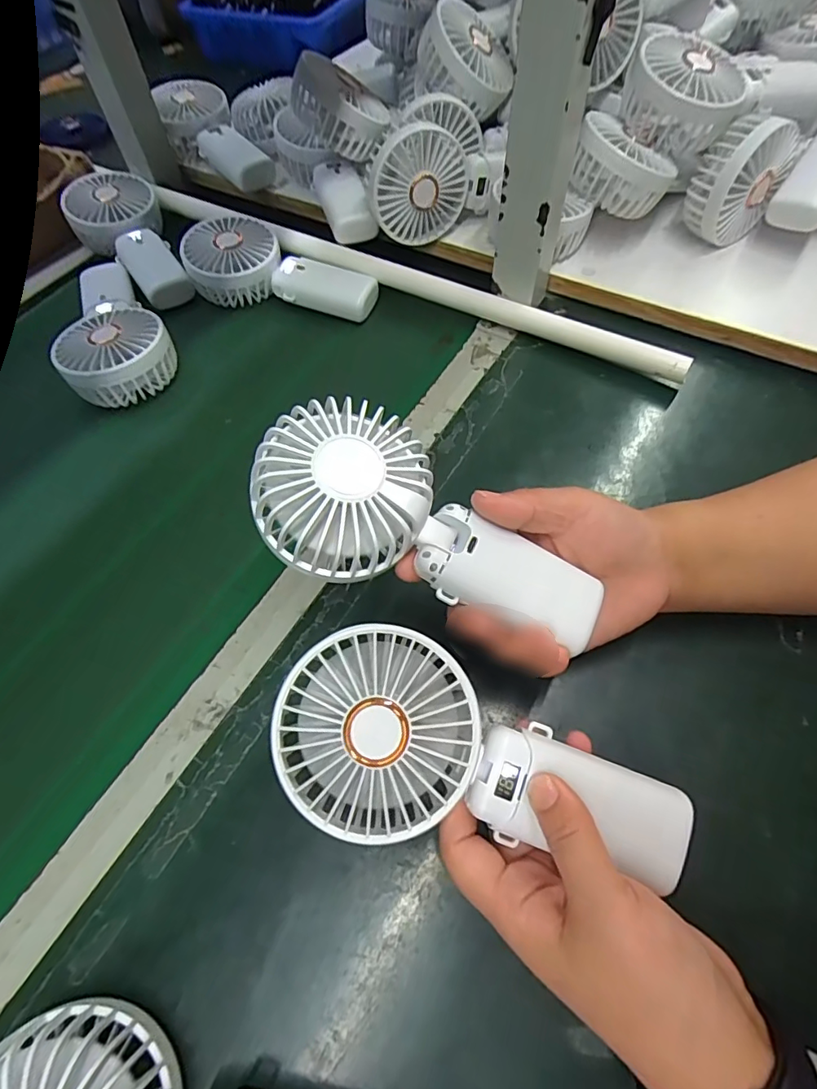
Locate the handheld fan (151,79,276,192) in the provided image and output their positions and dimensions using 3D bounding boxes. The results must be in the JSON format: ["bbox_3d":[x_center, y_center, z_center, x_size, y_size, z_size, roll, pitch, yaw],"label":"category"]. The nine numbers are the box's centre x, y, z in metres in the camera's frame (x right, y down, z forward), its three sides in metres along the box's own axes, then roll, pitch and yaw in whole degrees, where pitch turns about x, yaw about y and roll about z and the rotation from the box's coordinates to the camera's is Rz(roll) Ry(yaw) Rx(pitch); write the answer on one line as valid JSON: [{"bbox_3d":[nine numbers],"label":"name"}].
[{"bbox_3d":[-0.206,-0.431,0.552,0.077,0.053,0.165,-30,63,-14],"label":"handheld fan"}]

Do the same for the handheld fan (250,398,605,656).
[{"bbox_3d":[0.012,-0.005,0.258,0.177,0.037,0.074,26,62,-10],"label":"handheld fan"}]

